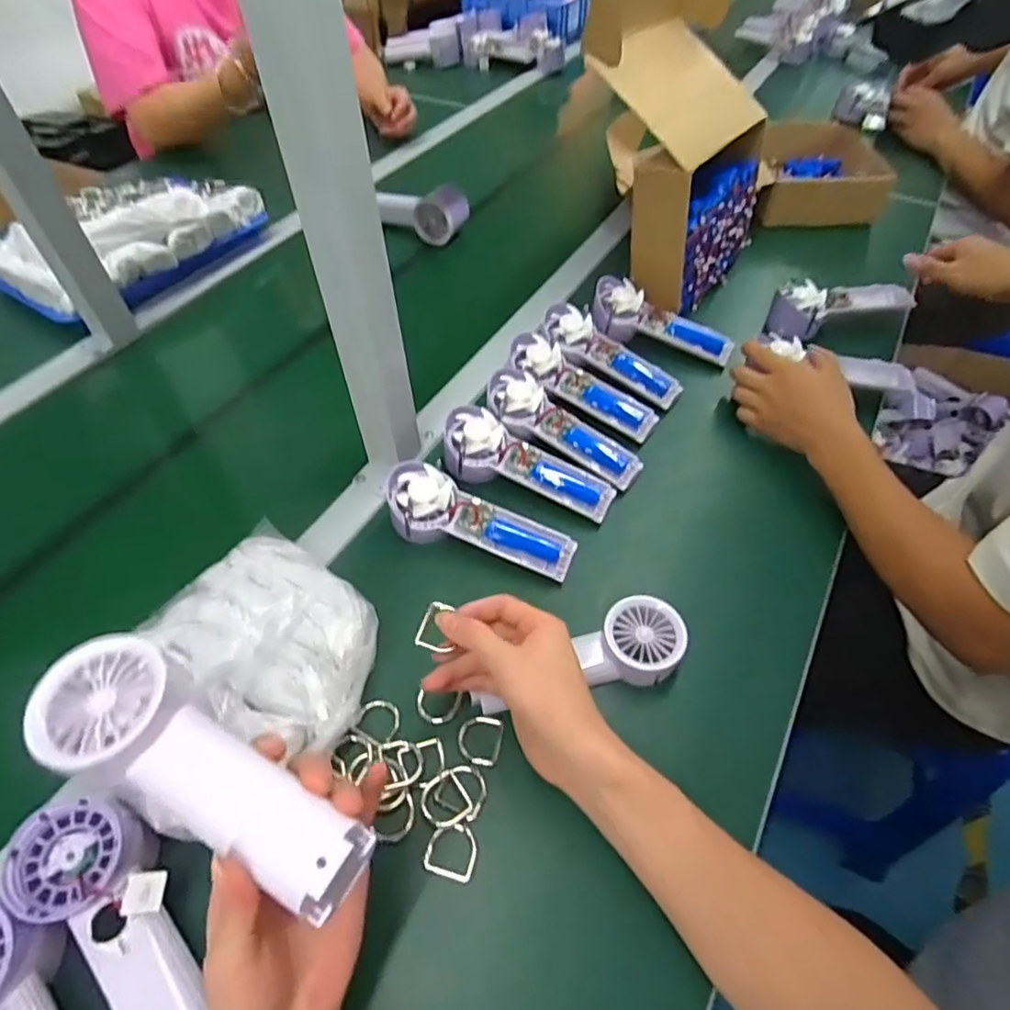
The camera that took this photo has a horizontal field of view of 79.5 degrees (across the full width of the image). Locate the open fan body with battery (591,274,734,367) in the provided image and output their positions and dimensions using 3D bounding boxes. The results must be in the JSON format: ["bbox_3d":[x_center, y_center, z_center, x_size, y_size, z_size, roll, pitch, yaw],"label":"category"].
[{"bbox_3d":[0.186,-0.216,0.731,0.175,0.040,0.075,24,55,4],"label":"open fan body with battery"}]

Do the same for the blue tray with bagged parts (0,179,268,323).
[{"bbox_3d":[-0.520,-0.380,0.831,0.211,0.086,0.323,26,57,21],"label":"blue tray with bagged parts"}]

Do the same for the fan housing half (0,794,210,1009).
[{"bbox_3d":[-0.218,0.250,0.353,0.067,0.030,0.170,-35,74,-23],"label":"fan housing half"}]

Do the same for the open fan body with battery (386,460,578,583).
[{"bbox_3d":[-0.025,0.020,0.548,0.176,0.045,0.058,23,54,2],"label":"open fan body with battery"}]

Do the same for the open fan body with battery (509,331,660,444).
[{"bbox_3d":[0.081,-0.127,0.656,0.175,0.026,0.054,36,60,11],"label":"open fan body with battery"}]

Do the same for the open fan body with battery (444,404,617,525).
[{"bbox_3d":[0.020,-0.034,0.592,0.175,0.049,0.058,26,55,5],"label":"open fan body with battery"}]

